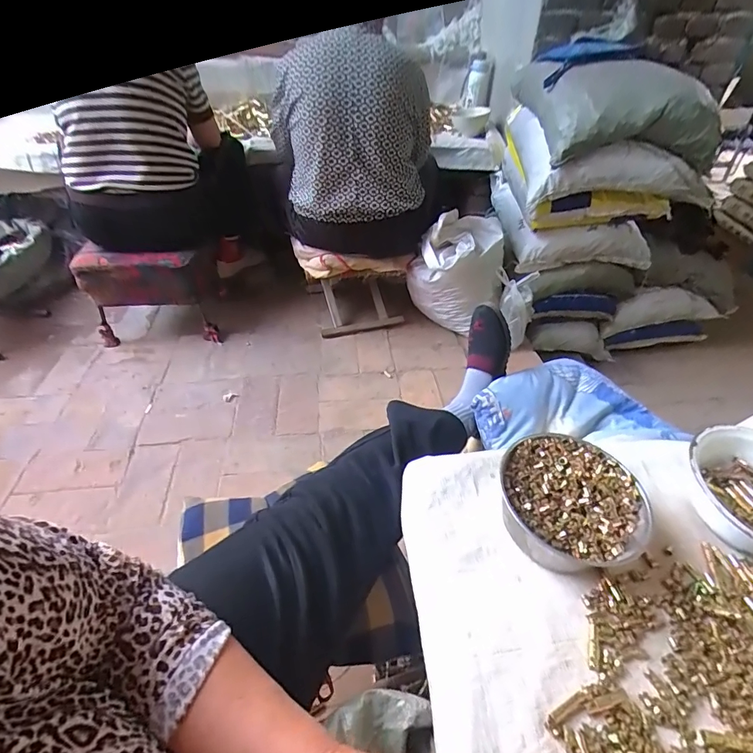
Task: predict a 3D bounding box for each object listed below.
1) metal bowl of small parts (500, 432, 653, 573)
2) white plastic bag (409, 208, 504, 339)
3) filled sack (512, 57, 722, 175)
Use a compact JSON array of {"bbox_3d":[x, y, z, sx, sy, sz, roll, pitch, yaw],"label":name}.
[{"bbox_3d":[0.222,0.145,0.497,0.150,0.064,0.150,1,43,-1],"label":"metal bowl of small parts"},{"bbox_3d":[0.266,-0.331,1.435,0.245,0.328,0.234,-28,50,-28],"label":"white plastic bag"},{"bbox_3d":[0.707,-0.836,1.329,0.473,0.206,0.525,2,43,1],"label":"filled sack"}]

